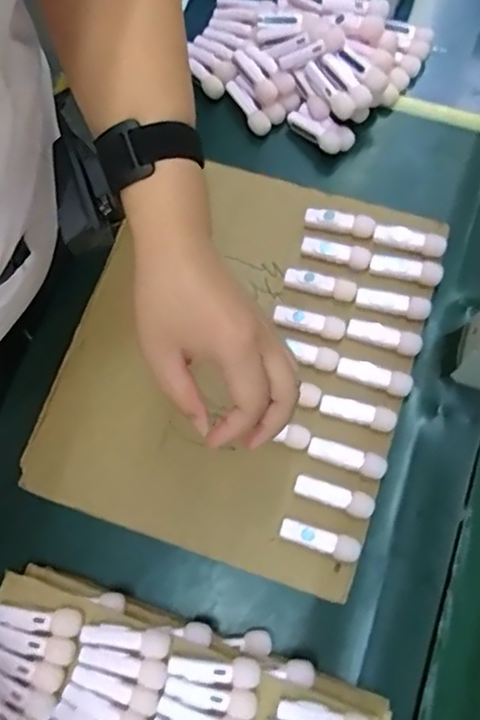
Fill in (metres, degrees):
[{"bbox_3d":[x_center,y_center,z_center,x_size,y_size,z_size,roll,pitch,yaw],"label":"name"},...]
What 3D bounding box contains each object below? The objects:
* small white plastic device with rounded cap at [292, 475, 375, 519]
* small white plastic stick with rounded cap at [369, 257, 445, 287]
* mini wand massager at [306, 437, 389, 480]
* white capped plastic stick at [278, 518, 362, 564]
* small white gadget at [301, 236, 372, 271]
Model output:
[{"bbox_3d":[0.077,0.111,0.502,0.065,0.015,0.019,24,76,6],"label":"small white plastic device with rounded cap"},{"bbox_3d":[0.150,-0.082,0.550,0.063,0.015,0.018,18,76,5],"label":"small white plastic stick with rounded cap"},{"bbox_3d":[0.088,0.081,0.507,0.064,0.013,0.019,21,72,5],"label":"mini wand massager"},{"bbox_3d":[0.064,0.145,0.494,0.065,0.019,0.018,21,76,5],"label":"white capped plastic stick"},{"bbox_3d":[0.087,-0.097,0.561,0.063,0.017,0.020,20,76,5],"label":"small white gadget"}]

